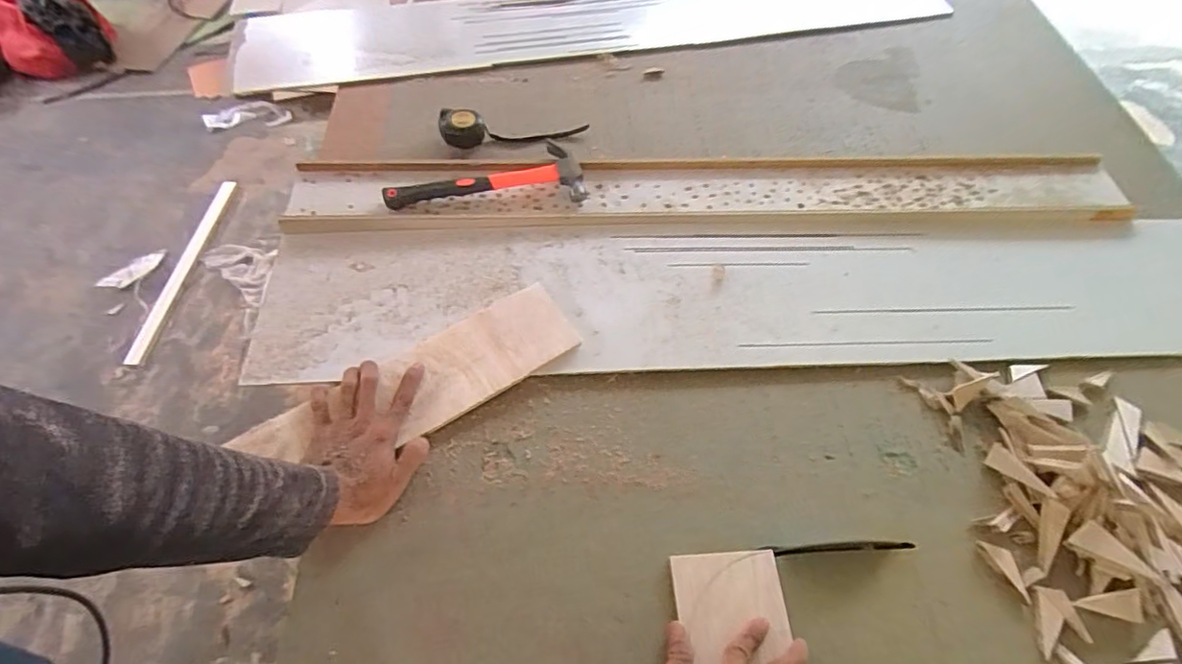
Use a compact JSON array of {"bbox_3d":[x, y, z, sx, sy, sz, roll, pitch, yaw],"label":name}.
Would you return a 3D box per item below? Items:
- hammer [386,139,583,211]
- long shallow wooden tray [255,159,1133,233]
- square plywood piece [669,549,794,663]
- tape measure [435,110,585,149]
[{"bbox_3d":[-0.145,-0.213,0.784,0.269,0.031,0.093,-5,60,-4],"label":"hammer"},{"bbox_3d":[0.166,-0.196,0.792,1.140,0.029,0.120,-1,60,-1],"label":"long shallow wooden tray"},{"bbox_3d":[0.130,0.253,0.519,0.100,0.010,0.098,-3,52,-4],"label":"square plywood piece"},{"bbox_3d":[-0.117,-0.307,0.853,0.218,0.044,0.051,-3,60,-3],"label":"tape measure"}]

